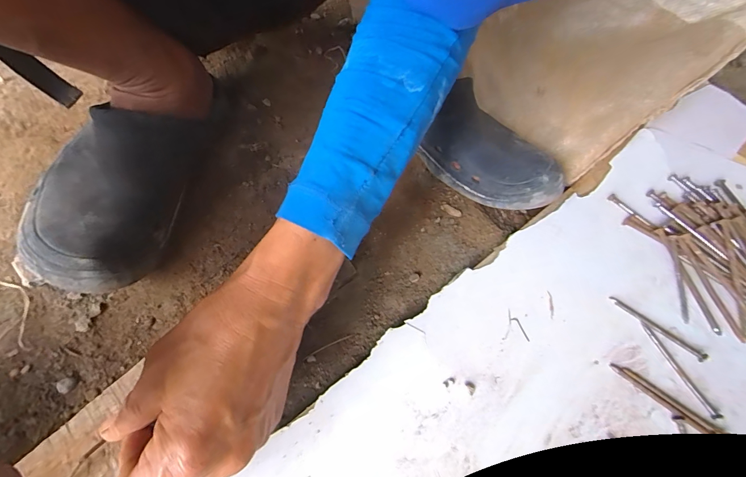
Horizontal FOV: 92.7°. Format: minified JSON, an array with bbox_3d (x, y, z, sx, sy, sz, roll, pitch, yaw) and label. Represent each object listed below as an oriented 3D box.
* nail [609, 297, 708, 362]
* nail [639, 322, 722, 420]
[{"bbox_3d":[0.233,0.073,0.292,0.077,0.004,0.007,37,65,18],"label":"nail"},{"bbox_3d":[0.239,0.101,0.278,0.008,0.007,0.076,-18,61,-12],"label":"nail"}]

